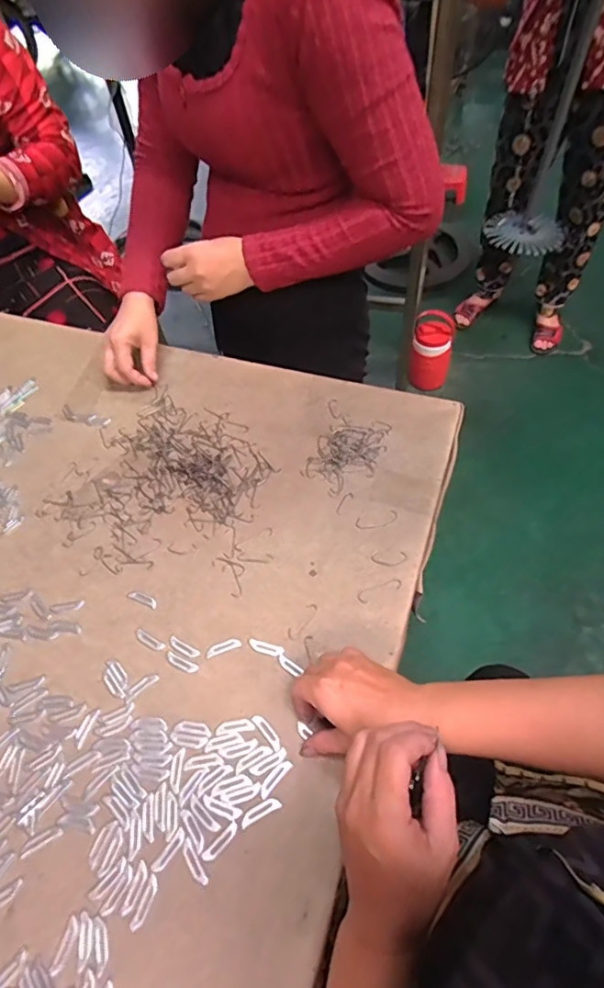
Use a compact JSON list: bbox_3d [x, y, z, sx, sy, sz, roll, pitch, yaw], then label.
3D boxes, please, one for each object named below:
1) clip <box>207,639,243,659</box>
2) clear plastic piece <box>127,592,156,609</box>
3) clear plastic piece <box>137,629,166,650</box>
[{"bbox_3d":[-0.076,0.149,0.510,0.035,0.004,0.012,-18,56,-7],"label":"clip"},{"bbox_3d":[-0.166,0.108,0.545,0.035,0.004,0.011,20,60,18],"label":"clear plastic piece"},{"bbox_3d":[-0.152,0.145,0.523,0.035,0.004,0.010,25,62,20],"label":"clear plastic piece"}]

